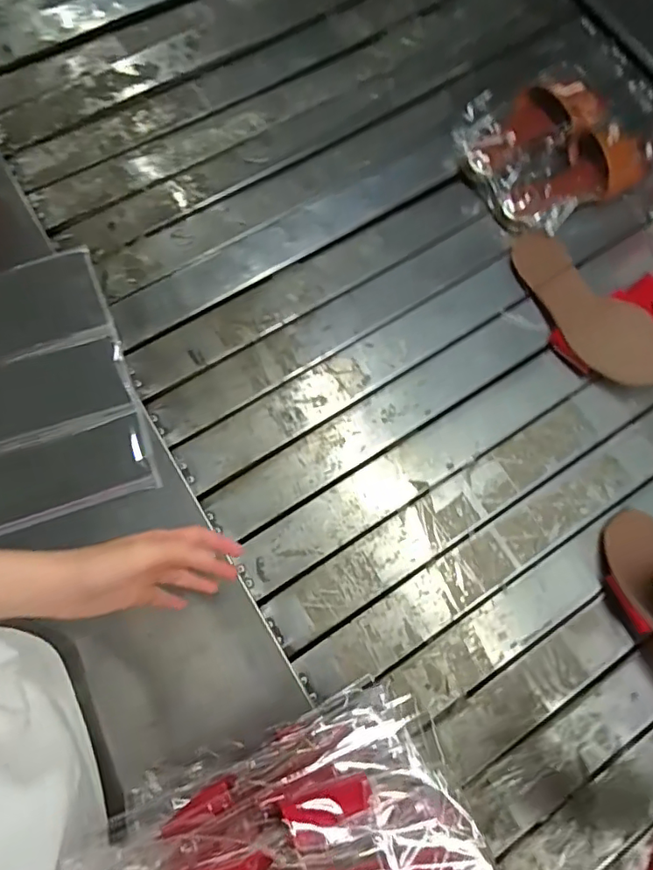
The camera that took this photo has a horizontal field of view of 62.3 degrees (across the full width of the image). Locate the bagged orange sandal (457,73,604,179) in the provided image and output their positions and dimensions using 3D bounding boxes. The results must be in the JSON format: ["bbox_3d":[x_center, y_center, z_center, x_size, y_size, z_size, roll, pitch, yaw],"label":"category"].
[{"bbox_3d":[0.278,-0.423,0.731,0.221,0.052,0.103,-32,79,-9],"label":"bagged orange sandal"}]

